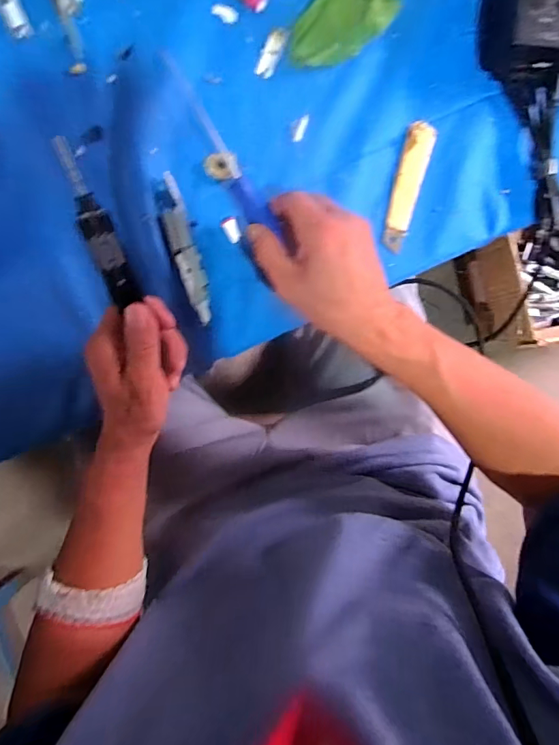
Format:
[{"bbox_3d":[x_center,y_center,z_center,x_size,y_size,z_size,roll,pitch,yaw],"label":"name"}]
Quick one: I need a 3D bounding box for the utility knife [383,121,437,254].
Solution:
[{"bbox_3d":[0.113,-0.165,0.403,0.024,0.004,0.110,16,92,-3],"label":"utility knife"}]

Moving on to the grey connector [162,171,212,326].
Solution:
[{"bbox_3d":[-0.080,-0.103,0.390,0.021,0.014,0.123,-16,93,-1],"label":"grey connector"}]

